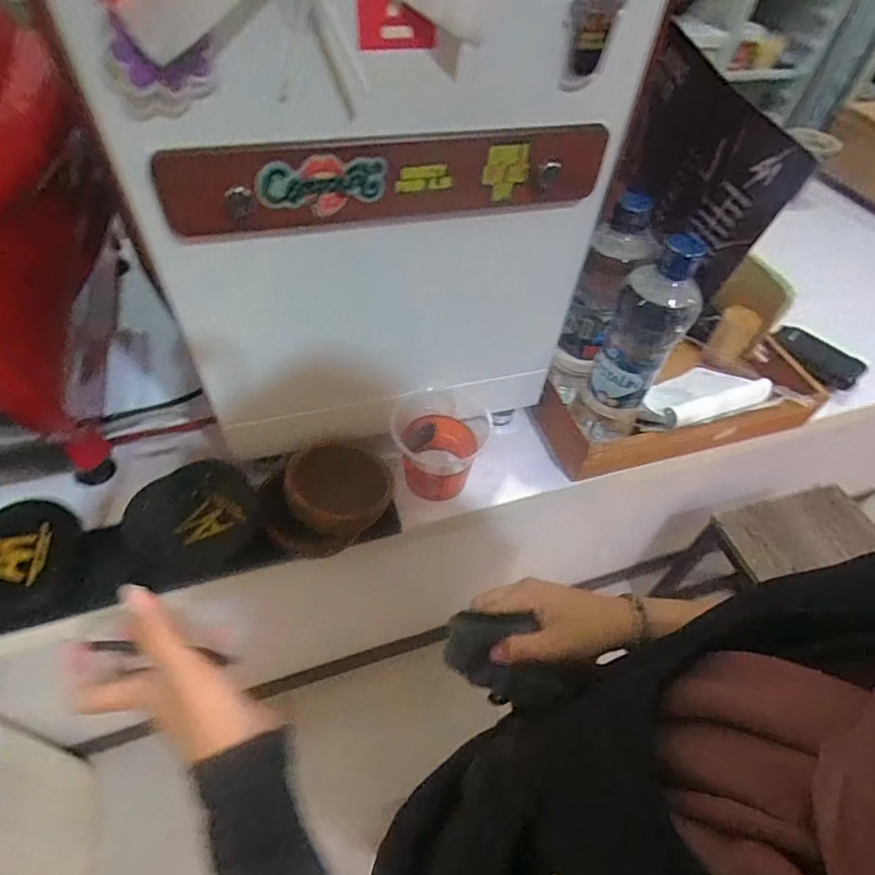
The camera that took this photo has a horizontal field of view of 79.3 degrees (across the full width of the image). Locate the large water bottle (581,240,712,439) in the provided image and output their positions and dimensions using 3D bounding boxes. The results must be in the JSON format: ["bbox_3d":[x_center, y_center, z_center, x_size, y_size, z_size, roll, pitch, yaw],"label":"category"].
[{"bbox_3d":[0.187,-0.085,0.494,0.063,0.209,0.075,26,53,15],"label":"large water bottle"}]

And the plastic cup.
[{"bbox_3d":[-0.002,0.006,0.528,0.086,0.090,0.086,3,50,-3],"label":"plastic cup"}]

